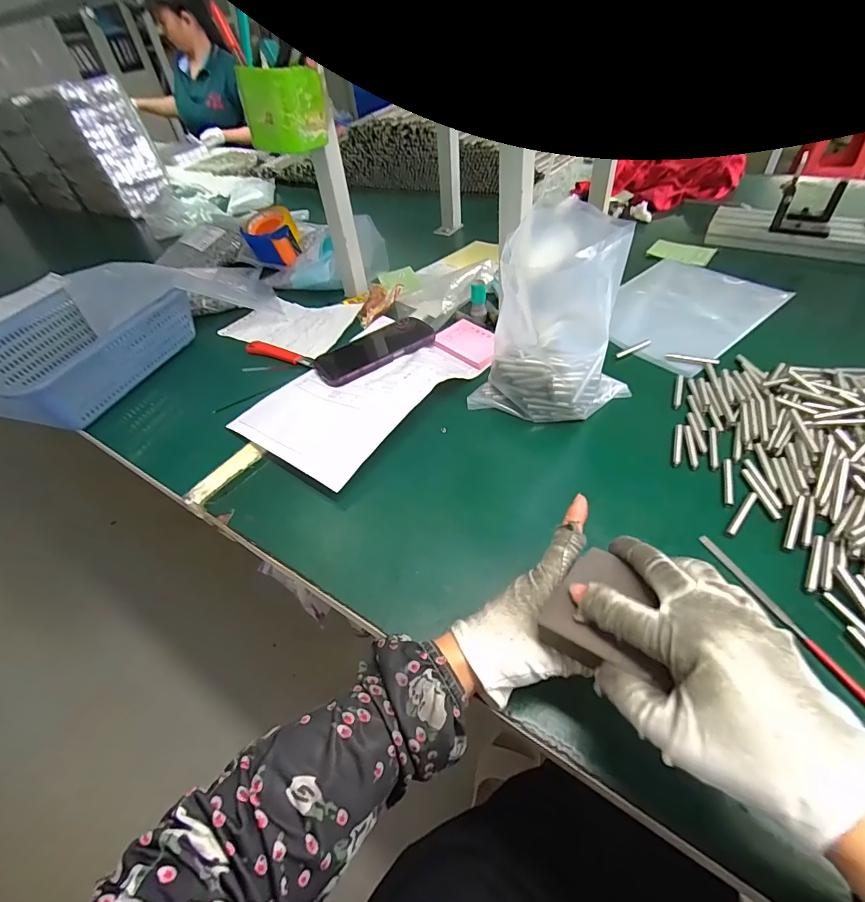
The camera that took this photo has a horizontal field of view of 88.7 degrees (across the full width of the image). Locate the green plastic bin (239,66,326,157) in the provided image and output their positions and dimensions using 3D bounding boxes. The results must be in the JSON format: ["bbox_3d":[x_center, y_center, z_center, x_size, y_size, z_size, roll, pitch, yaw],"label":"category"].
[{"bbox_3d":[-0.188,-0.428,0.555,0.078,0.081,0.075,27,52,23],"label":"green plastic bin"}]

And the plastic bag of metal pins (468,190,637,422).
[{"bbox_3d":[0.134,-0.132,0.462,0.147,0.196,0.085,19,49,18],"label":"plastic bag of metal pins"}]

